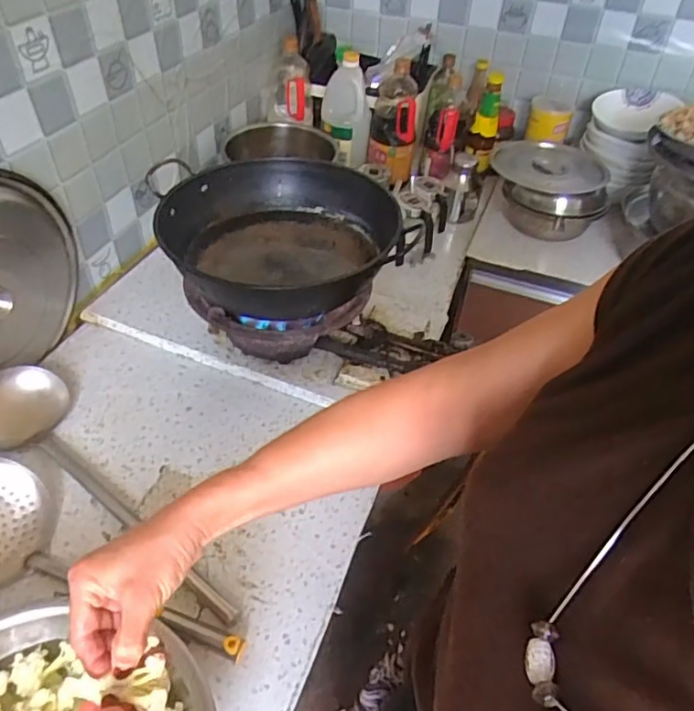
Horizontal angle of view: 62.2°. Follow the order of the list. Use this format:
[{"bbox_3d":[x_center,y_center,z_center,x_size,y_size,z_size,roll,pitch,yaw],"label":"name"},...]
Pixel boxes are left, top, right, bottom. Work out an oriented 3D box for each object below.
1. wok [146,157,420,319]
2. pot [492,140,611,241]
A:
[{"bbox_3d":[-0.093,-0.179,0.894,0.358,0.102,0.342,2,43,-2],"label":"wok"},{"bbox_3d":[0.441,-0.365,1.291,0.233,0.153,0.229,2,43,-2],"label":"pot"}]

